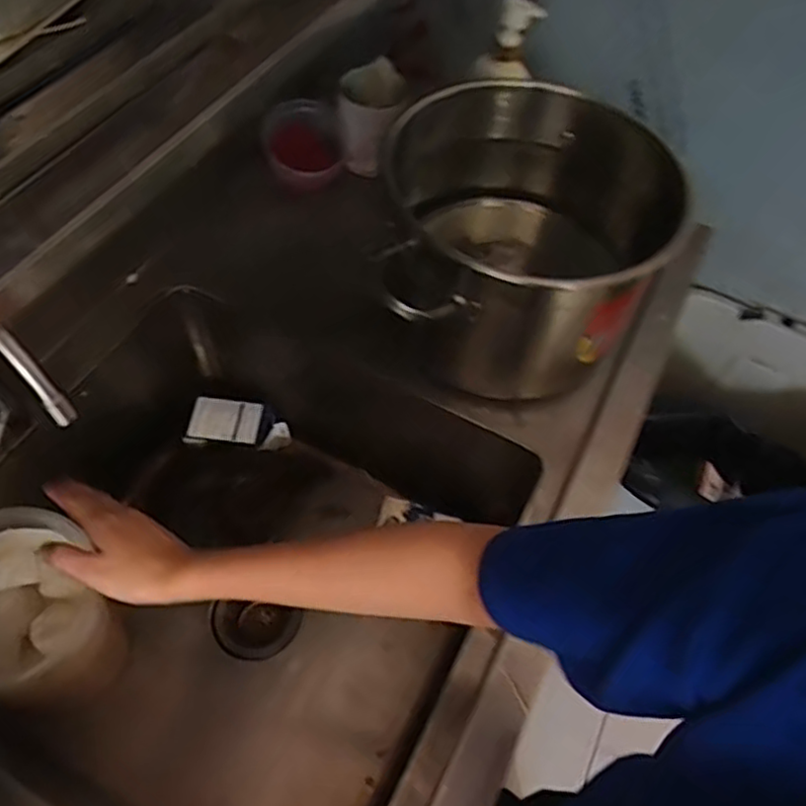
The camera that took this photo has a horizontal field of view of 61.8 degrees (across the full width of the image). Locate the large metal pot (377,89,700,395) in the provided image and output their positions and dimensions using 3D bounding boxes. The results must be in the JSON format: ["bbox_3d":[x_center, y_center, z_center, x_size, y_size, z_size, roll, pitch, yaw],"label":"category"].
[{"bbox_3d":[0.131,-0.172,0.741,0.274,0.231,0.281,2,57,-3],"label":"large metal pot"}]

